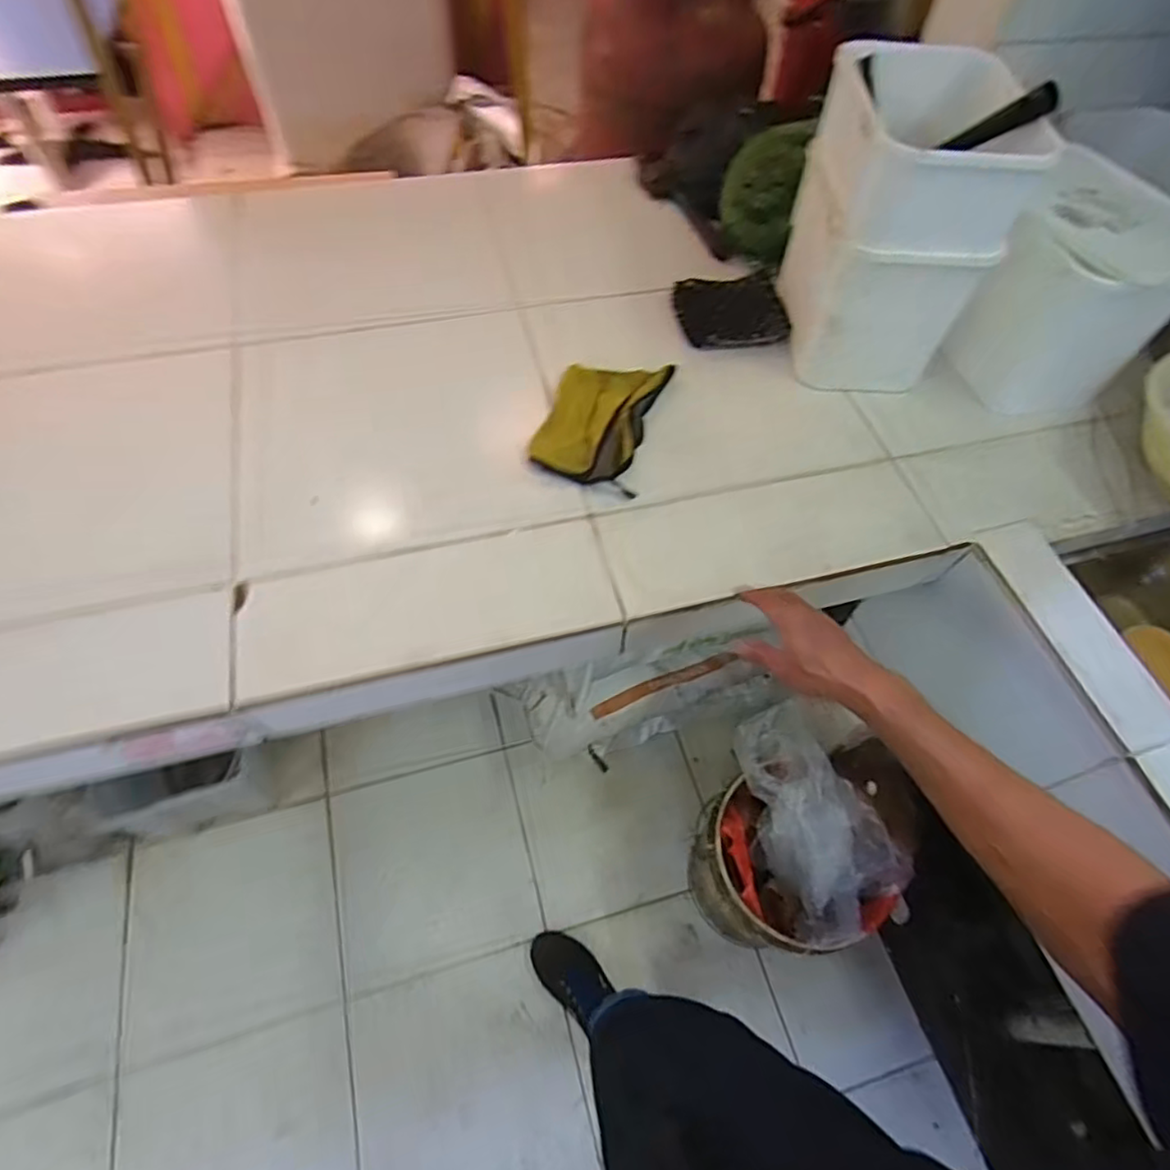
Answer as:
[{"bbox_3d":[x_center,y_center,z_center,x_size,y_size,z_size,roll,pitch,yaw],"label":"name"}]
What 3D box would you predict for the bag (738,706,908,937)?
[{"bbox_3d":[0.384,0.379,1.086,0.196,0.160,0.357,-23,82,-15],"label":"bag"}]

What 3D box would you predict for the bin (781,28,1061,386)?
[{"bbox_3d":[0.394,-0.456,0.853,0.205,0.307,0.263,2,59,-1],"label":"bin"}]

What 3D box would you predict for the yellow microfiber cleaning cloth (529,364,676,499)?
[{"bbox_3d":[0.021,-0.216,0.855,0.139,0.028,0.208,12,58,5],"label":"yellow microfiber cleaning cloth"}]

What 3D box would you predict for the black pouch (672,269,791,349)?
[{"bbox_3d":[0.218,-0.403,0.969,0.161,0.029,0.139,-2,58,-4],"label":"black pouch"}]

